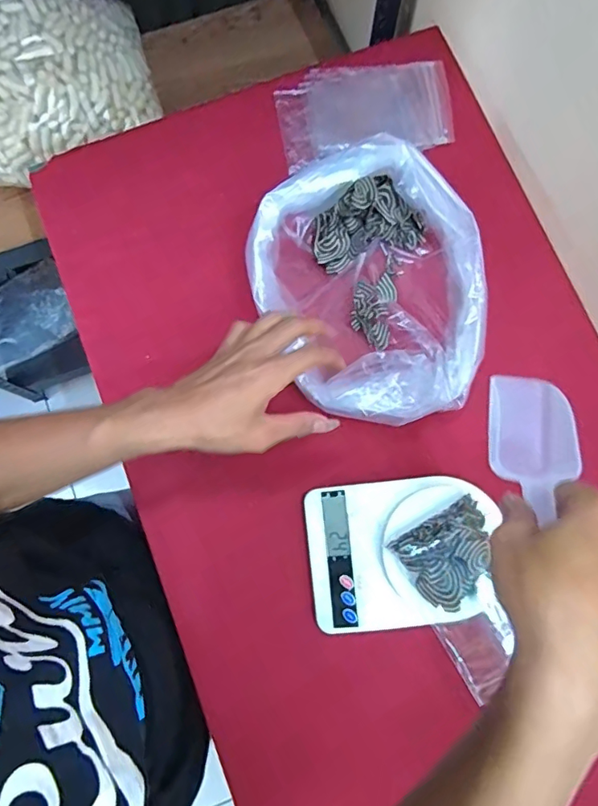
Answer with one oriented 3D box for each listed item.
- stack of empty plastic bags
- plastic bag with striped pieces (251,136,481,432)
[{"bbox_3d":[0.075,-0.324,0.564,0.193,0.012,0.110,-11,80,-2],"label":"stack of empty plastic bags"},{"bbox_3d":[0.078,-0.107,0.485,0.210,0.086,0.242,-27,80,-5],"label":"plastic bag with striped pieces"}]

